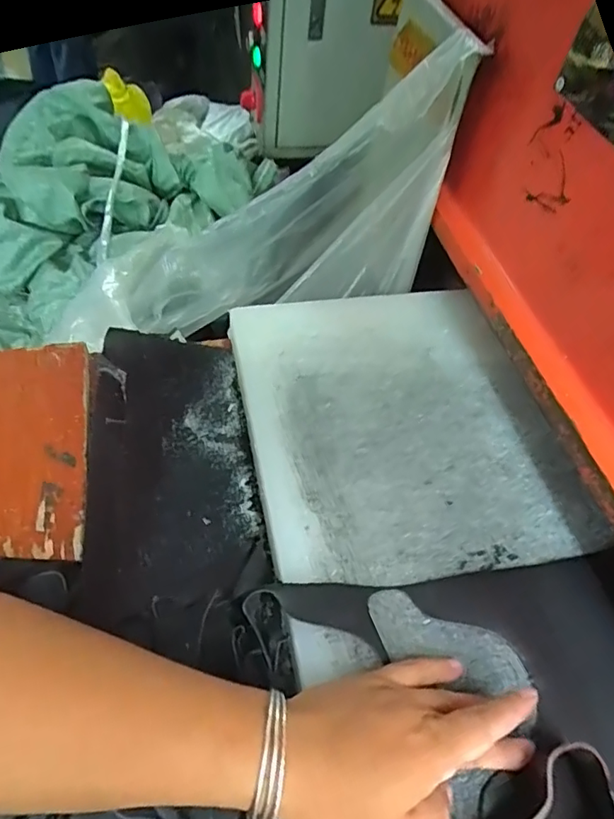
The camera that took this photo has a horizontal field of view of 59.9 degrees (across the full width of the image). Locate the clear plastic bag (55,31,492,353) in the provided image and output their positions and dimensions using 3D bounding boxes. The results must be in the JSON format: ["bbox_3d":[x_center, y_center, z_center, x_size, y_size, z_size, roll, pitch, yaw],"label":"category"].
[{"bbox_3d":[-0.043,-0.195,0.637,0.549,0.157,0.201,-12,45,34],"label":"clear plastic bag"}]

